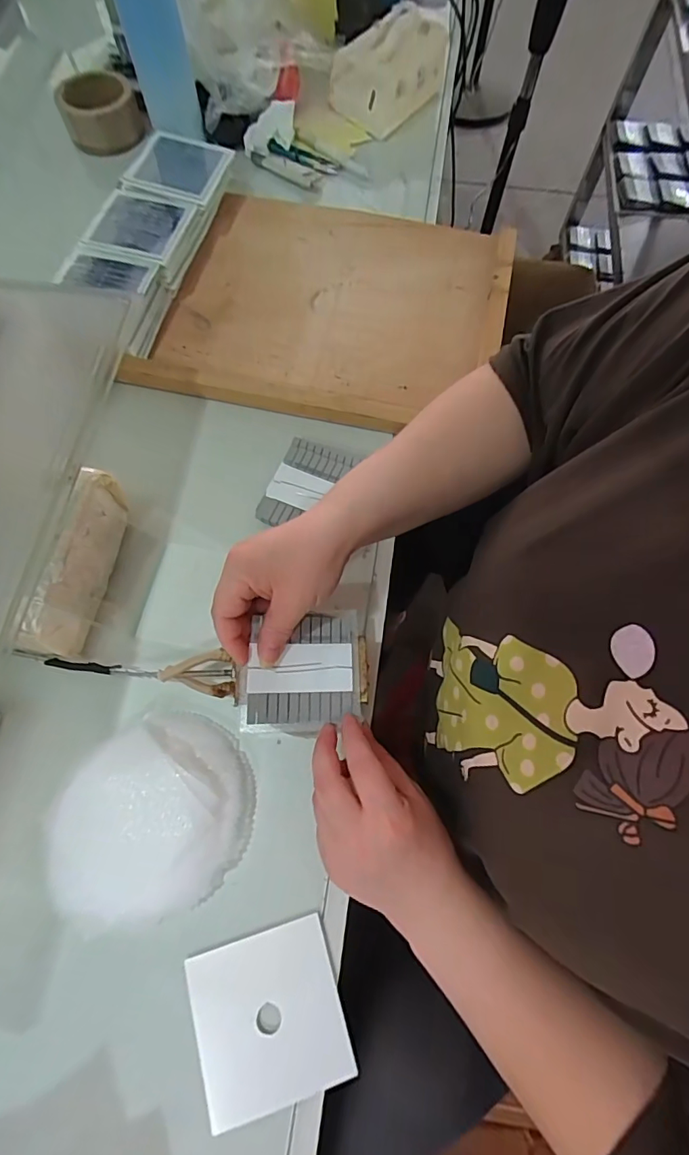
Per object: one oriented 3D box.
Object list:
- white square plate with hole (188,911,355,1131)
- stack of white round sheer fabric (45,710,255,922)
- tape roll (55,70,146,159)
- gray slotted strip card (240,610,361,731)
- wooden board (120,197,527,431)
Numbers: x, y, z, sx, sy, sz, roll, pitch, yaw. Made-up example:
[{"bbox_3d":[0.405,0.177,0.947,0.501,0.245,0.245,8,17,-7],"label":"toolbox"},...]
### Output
[{"bbox_3d":[-0.051,0.296,0.328,0.096,0.004,0.094,-15,71,-7],"label":"white square plate with hole"},{"bbox_3d":[-0.136,0.174,0.353,0.128,0.040,0.142,38,74,12],"label":"stack of white round sheer fabric"},{"bbox_3d":[-0.325,-0.614,0.644,0.077,0.054,0.080,25,71,8],"label":"tape roll"},{"bbox_3d":[-0.031,0.068,0.364,0.085,0.008,0.086,1,75,-8],"label":"gray slotted strip card"},{"bbox_3d":[-0.009,-0.302,0.531,0.349,0.032,0.299,14,70,4],"label":"wooden board"}]

